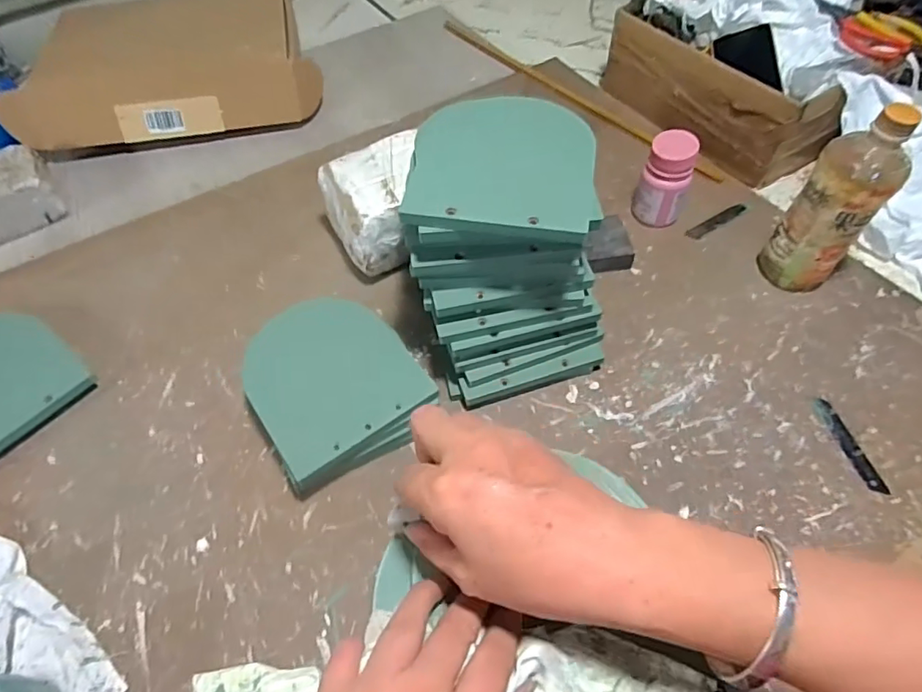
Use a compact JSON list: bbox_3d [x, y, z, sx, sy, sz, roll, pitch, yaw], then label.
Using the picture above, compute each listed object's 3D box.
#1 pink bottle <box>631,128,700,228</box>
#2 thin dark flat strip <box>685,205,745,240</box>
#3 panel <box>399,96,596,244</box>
[{"bbox_3d":[0.244,-0.196,0.650,0.059,0.108,0.048,18,58,14],"label":"pink bottle"},{"bbox_3d":[0.325,-0.159,0.687,0.094,0.005,0.017,-30,68,-15],"label":"thin dark flat strip"},{"bbox_3d":[0.037,-0.166,0.466,0.147,0.019,0.183,6,56,7],"label":"panel"}]

